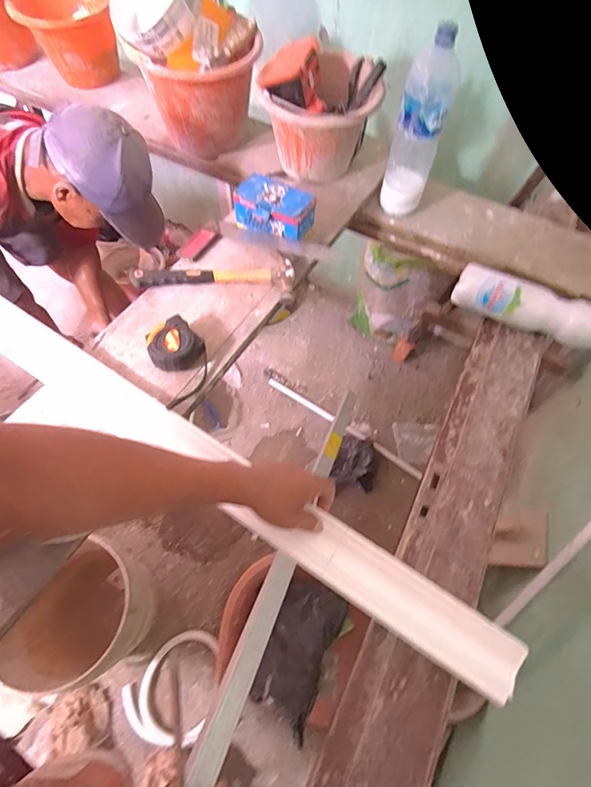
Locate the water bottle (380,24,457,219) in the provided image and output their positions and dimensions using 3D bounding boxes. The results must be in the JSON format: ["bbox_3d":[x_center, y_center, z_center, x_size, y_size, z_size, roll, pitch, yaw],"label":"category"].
[{"bbox_3d":[0.226,-0.480,0.727,0.085,0.295,0.067,13,62,4],"label":"water bottle"}]

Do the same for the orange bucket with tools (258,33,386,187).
[{"bbox_3d":[0.046,-0.573,0.798,0.232,0.184,0.222,8,61,2],"label":"orange bucket with tools"}]

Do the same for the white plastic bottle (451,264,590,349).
[{"bbox_3d":[0.487,-0.167,0.779,0.336,0.072,0.082,20,62,8],"label":"white plastic bottle"}]

